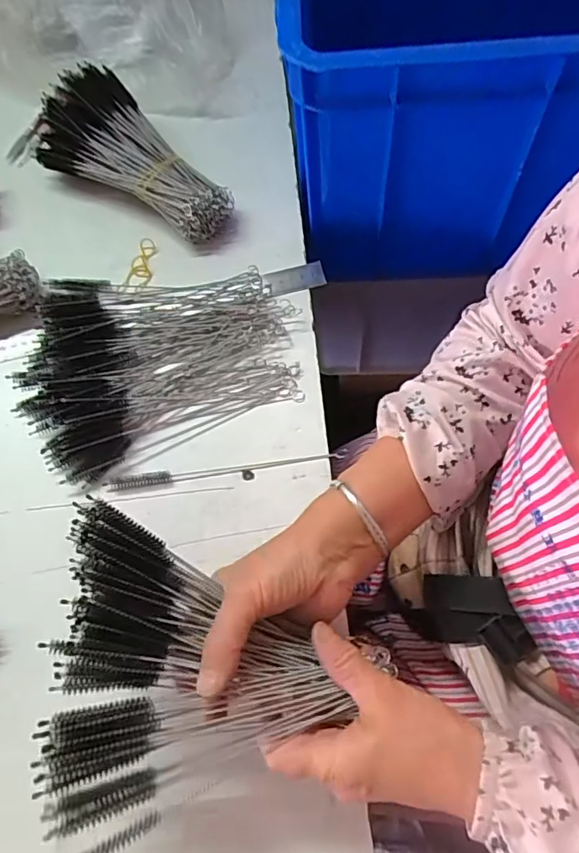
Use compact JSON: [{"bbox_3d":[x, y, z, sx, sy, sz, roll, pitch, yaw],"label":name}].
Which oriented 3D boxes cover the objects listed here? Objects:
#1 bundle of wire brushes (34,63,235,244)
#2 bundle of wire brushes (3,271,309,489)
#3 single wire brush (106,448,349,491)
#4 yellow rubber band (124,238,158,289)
[{"bbox_3d":[-0.153,-0.257,0.524,0.216,0.069,0.105,40,76,16],"label":"bundle of wire brushes"},{"bbox_3d":[-0.118,-0.066,0.466,0.230,0.028,0.176,-19,69,-5],"label":"bundle of wire brushes"},{"bbox_3d":[-0.052,0.034,0.436,0.197,0.004,0.012,-9,68,-1],"label":"single wire brush"},{"bbox_3d":[-0.141,-0.154,0.515,0.020,0.009,0.058,15,70,8],"label":"yellow rubber band"}]

